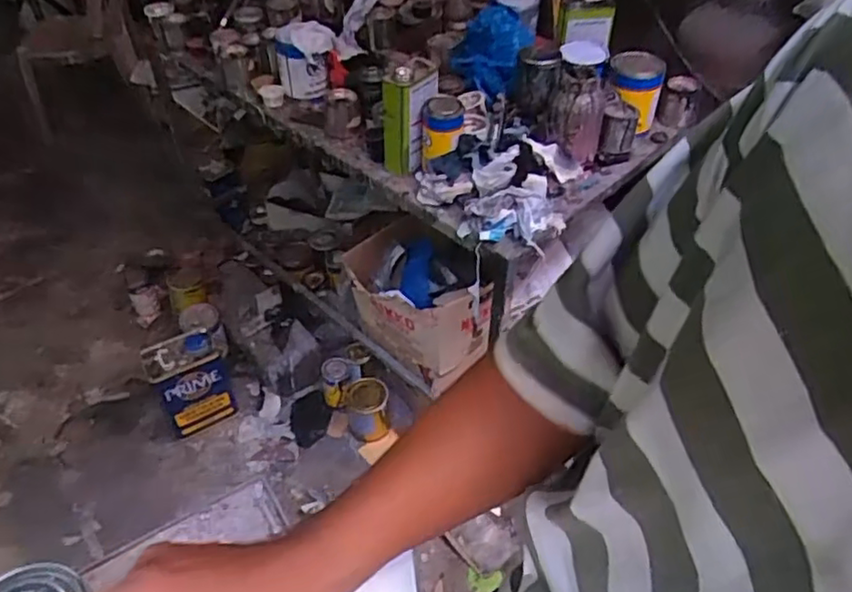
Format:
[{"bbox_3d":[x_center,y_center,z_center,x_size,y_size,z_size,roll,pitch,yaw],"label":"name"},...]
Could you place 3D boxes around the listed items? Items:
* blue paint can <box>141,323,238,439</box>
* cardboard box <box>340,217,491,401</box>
[{"bbox_3d":[-0.574,0.223,1.611,0.200,0.255,0.110,-23,48,-22],"label":"blue paint can"},{"bbox_3d":[-0.007,0.022,1.467,0.206,0.308,0.298,-30,51,-27],"label":"cardboard box"}]

